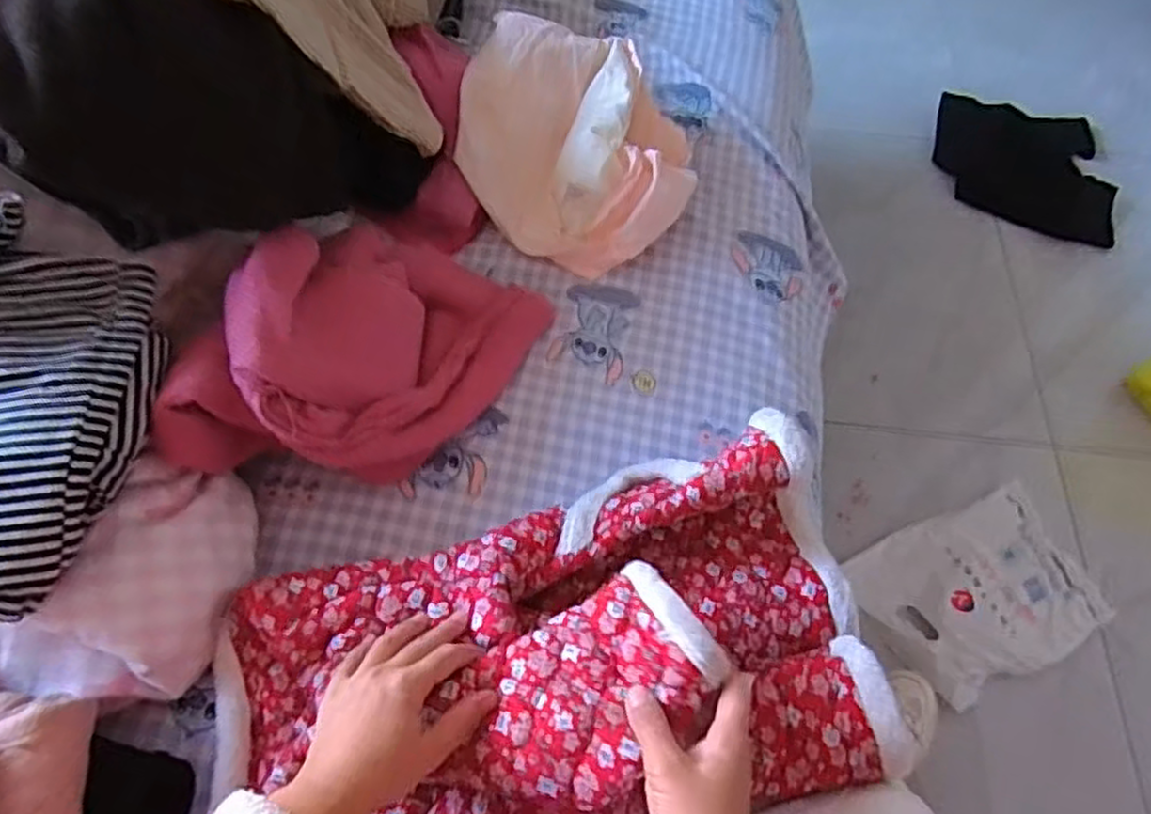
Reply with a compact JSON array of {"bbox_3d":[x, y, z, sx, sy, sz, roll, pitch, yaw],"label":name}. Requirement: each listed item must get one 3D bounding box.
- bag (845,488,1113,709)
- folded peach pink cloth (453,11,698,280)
[{"bbox_3d":[0.634,0.289,1.146,0.368,0.051,0.263,-20,62,-12],"label":"bag"},{"bbox_3d":[-0.002,-0.304,0.842,0.239,0.116,0.299,-34,65,-19],"label":"folded peach pink cloth"}]

